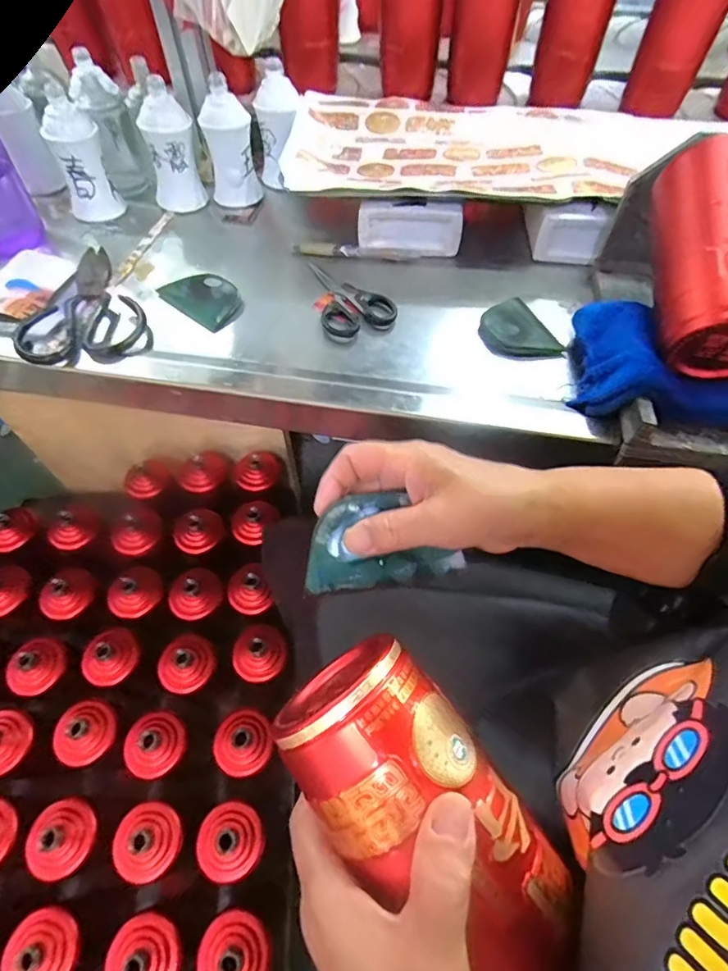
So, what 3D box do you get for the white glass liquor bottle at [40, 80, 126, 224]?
[{"bbox_3d":[-0.313,-0.358,0.540,0.048,0.109,0.053,12,59,6],"label":"white glass liquor bottle"}]

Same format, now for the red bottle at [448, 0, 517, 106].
[{"bbox_3d":[0.155,-0.602,0.629,0.079,0.176,0.066,8,59,3],"label":"red bottle"}]

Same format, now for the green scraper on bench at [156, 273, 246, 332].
[{"bbox_3d":[-0.158,-0.187,0.488,0.088,0.014,0.053,40,66,20],"label":"green scraper on bench"}]

